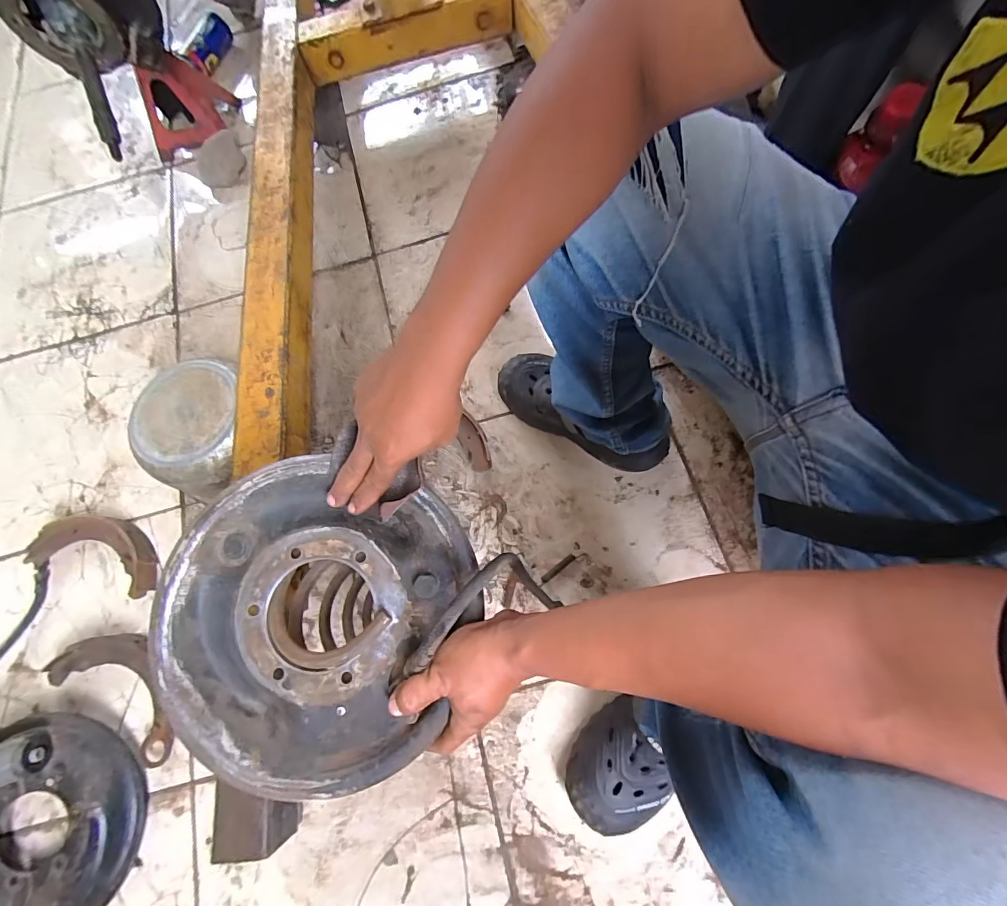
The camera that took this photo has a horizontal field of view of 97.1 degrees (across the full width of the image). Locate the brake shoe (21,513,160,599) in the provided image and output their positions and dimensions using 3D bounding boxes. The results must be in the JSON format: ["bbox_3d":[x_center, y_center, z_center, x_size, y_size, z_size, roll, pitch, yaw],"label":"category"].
[{"bbox_3d":[-0.643,0.155,0.710,0.217,0.035,0.101,13,73,7],"label":"brake shoe"}]

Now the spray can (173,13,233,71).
[{"bbox_3d":[-0.684,-0.957,1.035,0.058,0.048,0.157,15,74,10],"label":"spray can"}]

